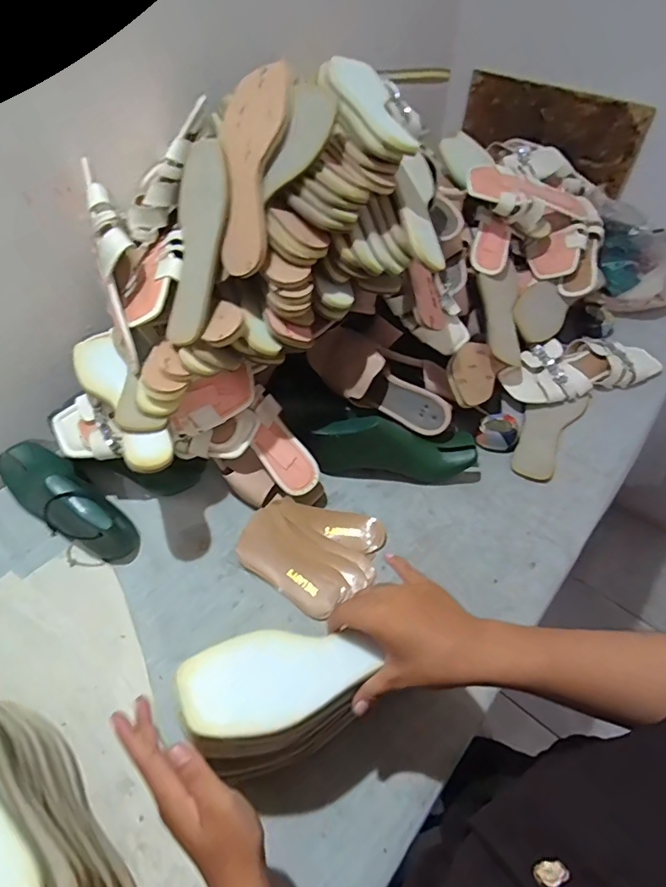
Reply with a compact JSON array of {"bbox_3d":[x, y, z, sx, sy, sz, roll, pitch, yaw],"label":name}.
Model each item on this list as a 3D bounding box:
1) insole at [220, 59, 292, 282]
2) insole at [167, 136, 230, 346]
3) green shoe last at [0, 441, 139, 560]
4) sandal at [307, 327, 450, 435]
[{"bbox_3d":[-0.090,-0.307,0.545,0.074,0.032,0.243,4,87,5],"label":"insole"},{"bbox_3d":[-0.153,-0.230,0.561,0.084,0.011,0.229,-4,82,29],"label":"insole"},{"bbox_3d":[-0.364,0.069,0.668,0.238,0.087,0.077,30,56,24],"label":"green shoe last"},{"bbox_3d":[0.060,-0.091,0.719,0.241,0.086,0.076,36,30,14],"label":"sandal"}]

